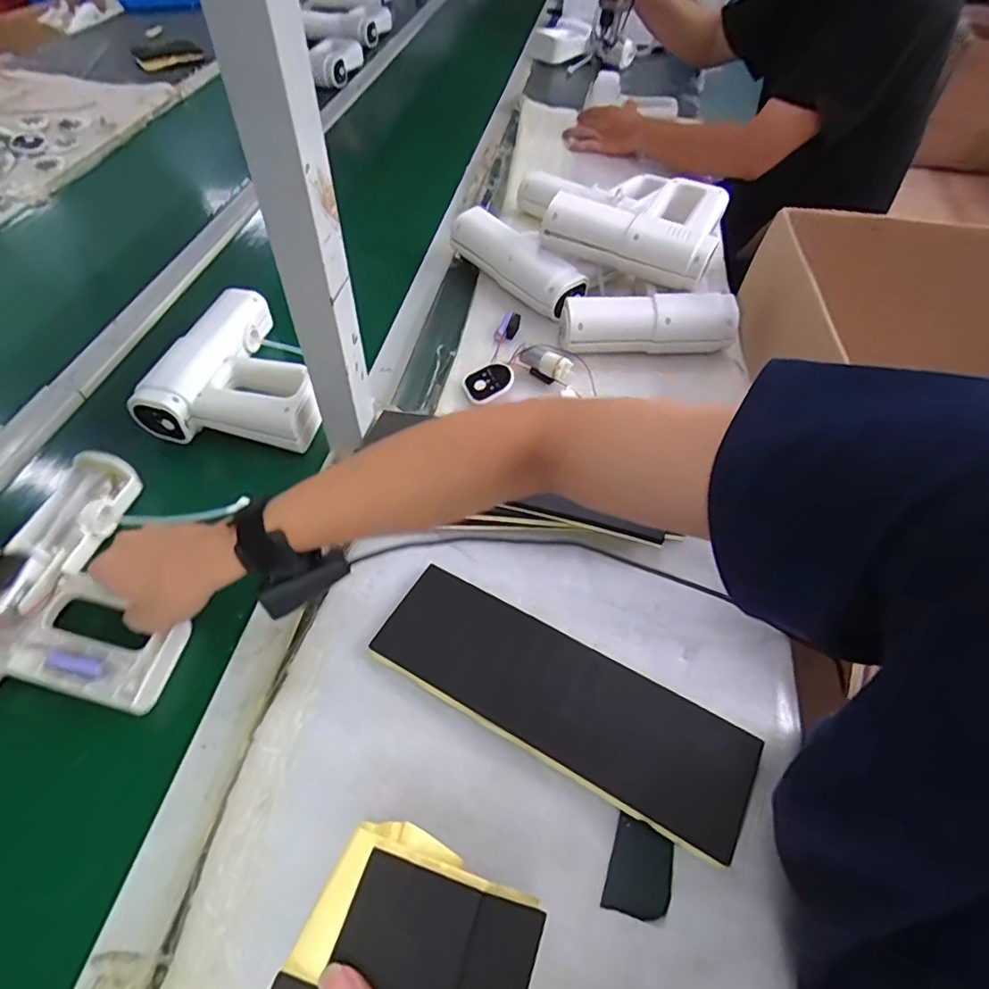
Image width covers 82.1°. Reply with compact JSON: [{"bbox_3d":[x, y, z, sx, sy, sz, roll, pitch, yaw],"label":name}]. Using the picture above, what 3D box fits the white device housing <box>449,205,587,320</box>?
[{"bbox_3d":[0.031,-0.310,0.768,0.056,0.062,0.219,-33,60,-25],"label":"white device housing"}]

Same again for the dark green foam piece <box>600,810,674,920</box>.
[{"bbox_3d":[0.098,0.251,0.381,0.040,0.004,0.055,17,53,11],"label":"dark green foam piece"}]

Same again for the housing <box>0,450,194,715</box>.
[{"bbox_3d":[-0.329,0.065,0.480,0.196,0.036,0.214,11,52,7],"label":"housing"}]

